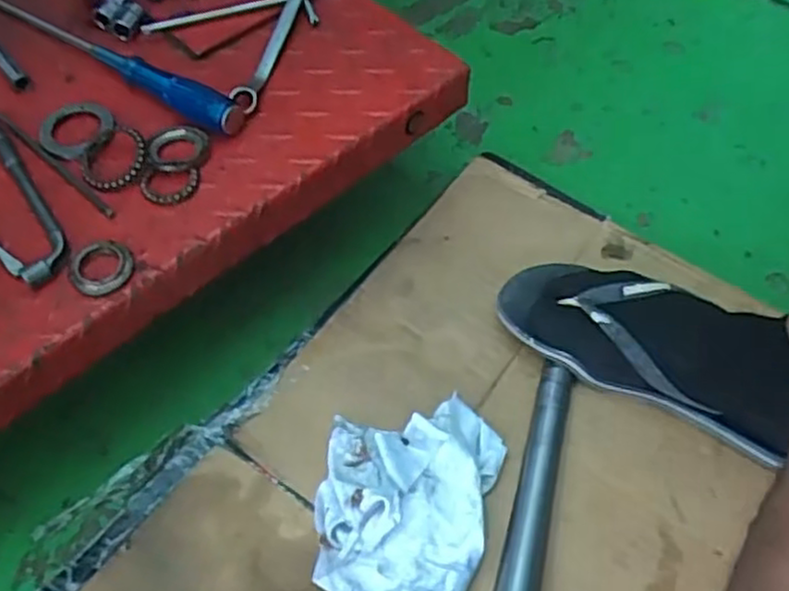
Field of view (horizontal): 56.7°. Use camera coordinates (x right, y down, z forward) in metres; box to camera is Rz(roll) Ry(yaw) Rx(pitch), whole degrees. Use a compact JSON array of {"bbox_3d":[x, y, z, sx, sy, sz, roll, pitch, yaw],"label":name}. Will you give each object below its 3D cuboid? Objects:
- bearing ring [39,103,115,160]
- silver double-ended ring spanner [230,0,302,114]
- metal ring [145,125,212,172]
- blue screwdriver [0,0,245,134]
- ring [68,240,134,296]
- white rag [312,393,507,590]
[{"bbox_3d":[-0.230,-0.120,0.529,0.052,0.010,0.046,-39,63,-21],"label":"bearing ring"},{"bbox_3d":[-0.090,-0.216,0.587,0.018,0.017,0.193,11,58,9],"label":"silver double-ended ring spanner"},{"bbox_3d":[-0.153,-0.106,0.519,0.043,0.010,0.044,-1,56,2],"label":"metal ring"},{"bbox_3d":[-0.230,-0.188,0.564,0.274,0.024,0.026,27,62,19],"label":"blue screwdriver"},{"bbox_3d":[-0.186,-0.017,0.466,0.039,0.012,0.035,-21,58,-11],"label":"ring"},{"bbox_3d":[0.005,0.138,0.502,0.117,0.051,0.158,15,58,10],"label":"white rag"}]

